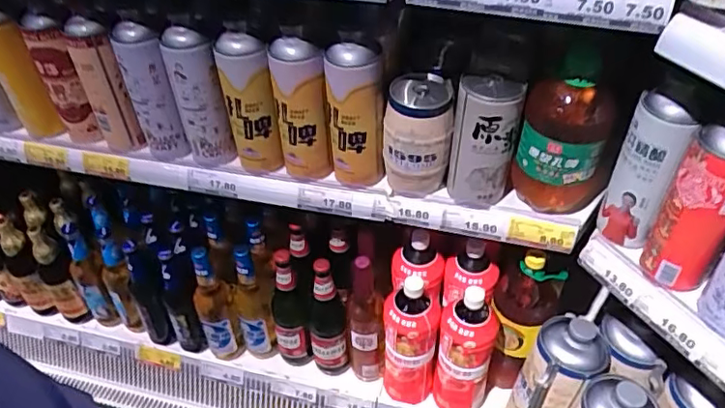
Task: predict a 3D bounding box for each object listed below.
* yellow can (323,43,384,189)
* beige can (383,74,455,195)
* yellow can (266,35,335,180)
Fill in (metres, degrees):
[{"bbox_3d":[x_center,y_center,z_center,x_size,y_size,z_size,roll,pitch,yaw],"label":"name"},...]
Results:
[{"bbox_3d":[-0.011,-0.133,0.813,0.079,0.214,0.085,-1,43,1],"label":"yellow can"},{"bbox_3d":[0.077,-0.095,0.804,0.092,0.159,0.084,3,43,5],"label":"beige can"},{"bbox_3d":[-0.091,-0.132,0.824,0.071,0.210,0.077,-1,43,1],"label":"yellow can"}]

